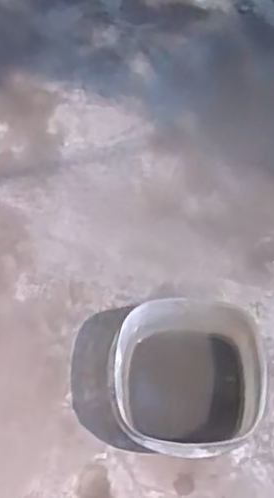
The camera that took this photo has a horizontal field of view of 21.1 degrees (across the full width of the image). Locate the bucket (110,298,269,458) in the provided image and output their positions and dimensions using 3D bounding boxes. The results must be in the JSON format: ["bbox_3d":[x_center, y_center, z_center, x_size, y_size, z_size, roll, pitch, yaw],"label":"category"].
[{"bbox_3d":[0.059,0.148,0.819,0.184,0.072,0.169,11,65,5],"label":"bucket"}]

